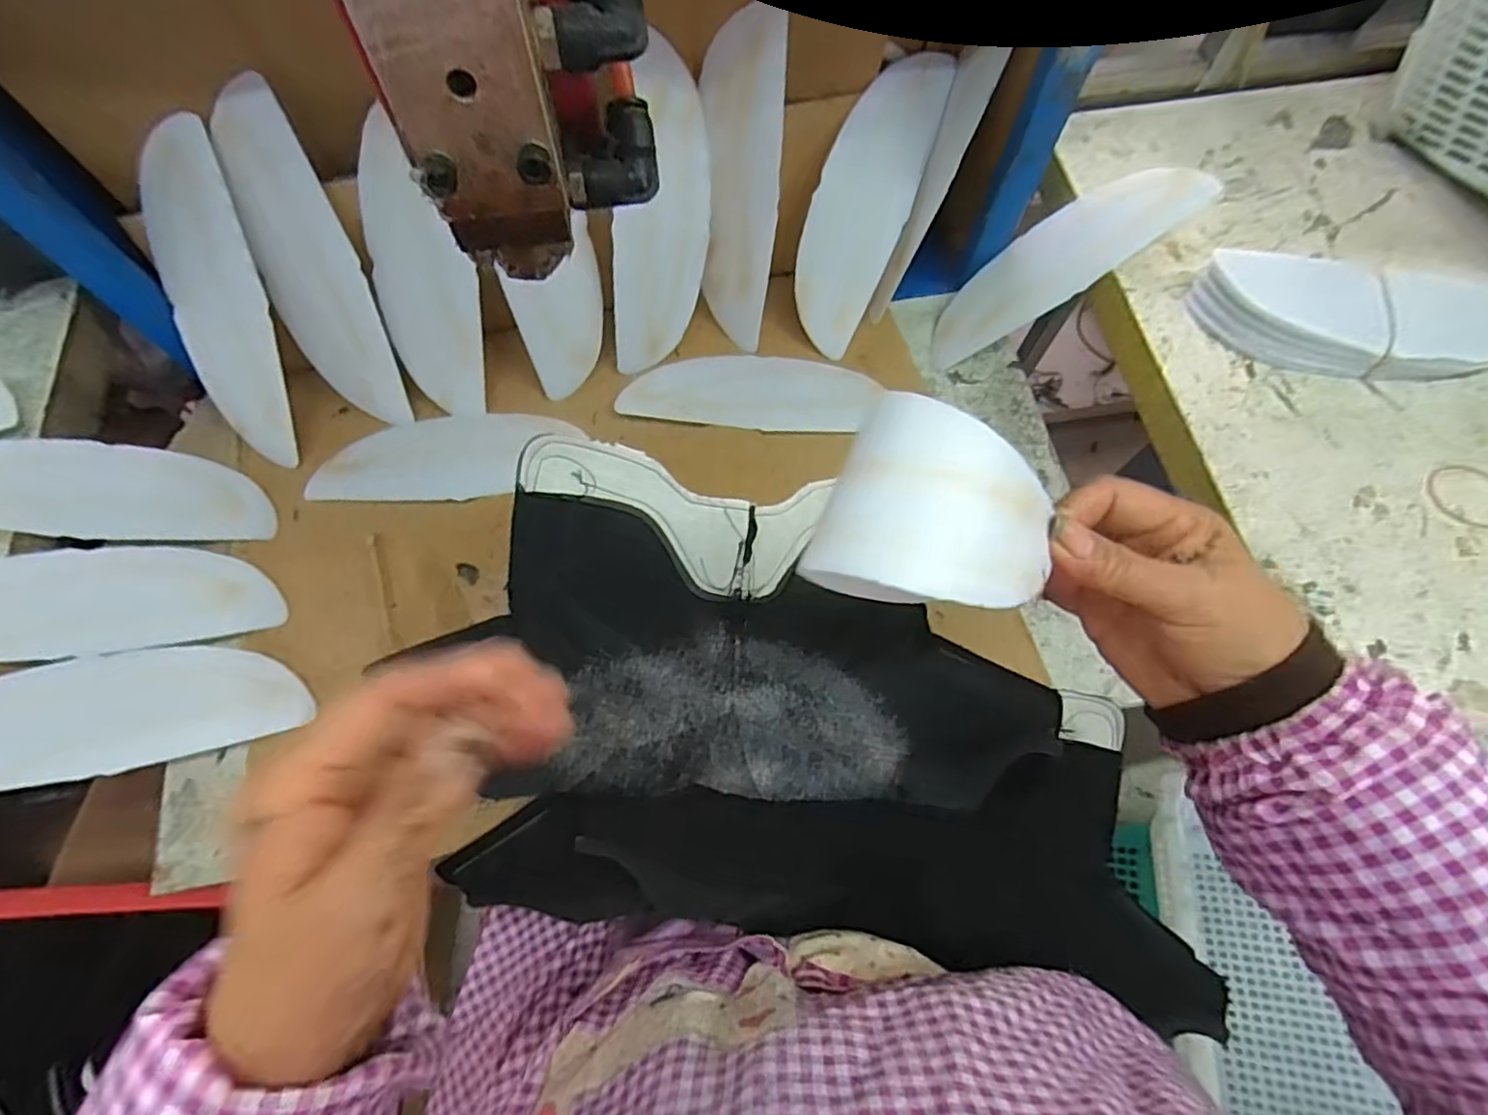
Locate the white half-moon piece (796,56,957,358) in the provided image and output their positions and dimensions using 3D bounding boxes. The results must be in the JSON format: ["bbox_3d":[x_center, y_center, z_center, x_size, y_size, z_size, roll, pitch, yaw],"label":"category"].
[{"bbox_3d":[0.090,-0.270,0.511,0.072,0.006,0.212,18,106,-10],"label":"white half-moon piece"}]

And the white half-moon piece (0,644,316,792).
[{"bbox_3d":[-0.401,0.097,0.418,0.212,0.011,0.075,-9,68,-25],"label":"white half-moon piece"}]

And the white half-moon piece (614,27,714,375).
[{"bbox_3d":[-0.058,-0.241,0.484,0.067,0.208,0.012,-5,32,-23],"label":"white half-moon piece"}]

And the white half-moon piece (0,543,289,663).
[{"bbox_3d":[-0.434,0.028,0.438,0.226,0.012,0.075,-5,68,-23],"label":"white half-moon piece"}]

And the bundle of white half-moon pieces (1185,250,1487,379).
[{"bbox_3d":[0.437,-0.163,0.467,0.229,0.032,0.073,11,69,3],"label":"bundle of white half-moon pieces"}]

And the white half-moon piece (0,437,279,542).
[{"bbox_3d":[-0.454,-0.048,0.472,0.221,0.031,0.069,4,68,-19],"label":"white half-moon piece"}]

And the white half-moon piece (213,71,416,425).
[{"bbox_3d":[-0.299,-0.196,0.462,0.063,0.212,0.016,-13,33,-5],"label":"white half-moon piece"}]

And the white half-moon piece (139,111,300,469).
[{"bbox_3d":[-0.365,-0.173,0.459,0.068,0.213,0.014,1,27,0],"label":"white half-moon piece"}]

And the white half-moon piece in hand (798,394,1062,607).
[{"bbox_3d":[0.073,-0.013,0.252,0.079,0.029,0.074,25,92,8],"label":"white half-moon piece in hand"}]

